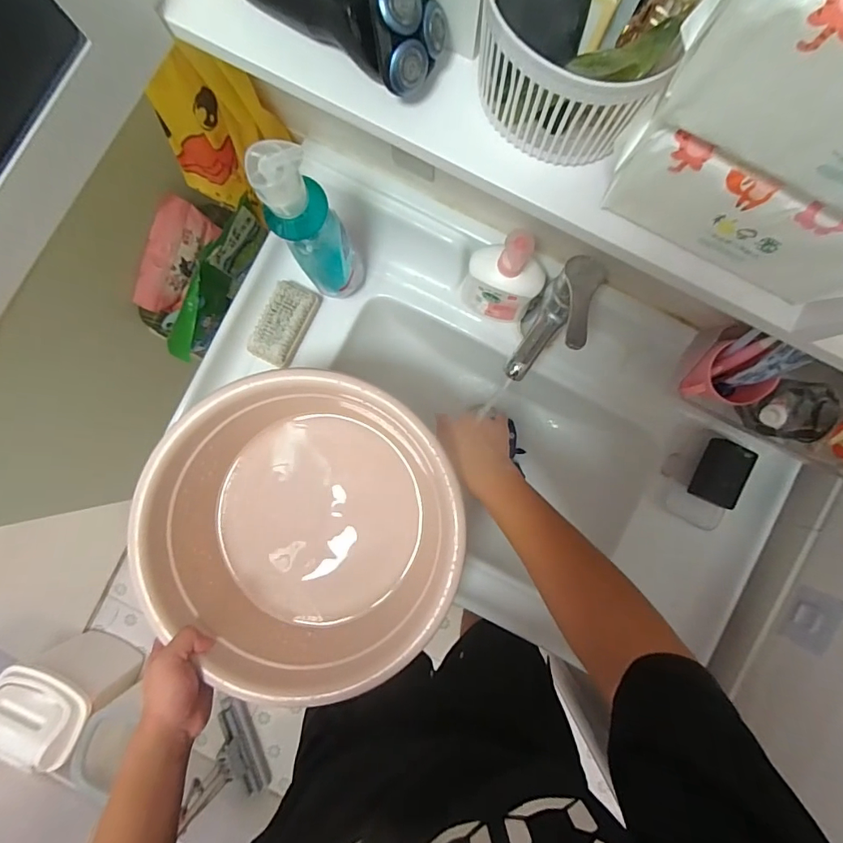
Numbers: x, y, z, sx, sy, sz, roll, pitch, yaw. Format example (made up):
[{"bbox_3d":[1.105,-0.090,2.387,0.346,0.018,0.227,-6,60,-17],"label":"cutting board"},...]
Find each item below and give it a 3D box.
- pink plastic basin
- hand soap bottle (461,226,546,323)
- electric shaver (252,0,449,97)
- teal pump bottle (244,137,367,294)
[{"bbox_3d":[-0.127,0.129,0.562,0.337,0.173,0.339,0,85,0],"label":"pink plastic basin"},{"bbox_3d":[0.104,-0.179,0.588,0.093,0.191,0.044,18,85,2],"label":"hand soap bottle"},{"bbox_3d":[-0.056,-0.276,0.289,0.152,0.052,0.051,38,86,3],"label":"electric shaver"},{"bbox_3d":[-0.118,-0.211,0.519,0.074,0.251,0.056,-30,85,-3],"label":"teal pump bottle"}]

